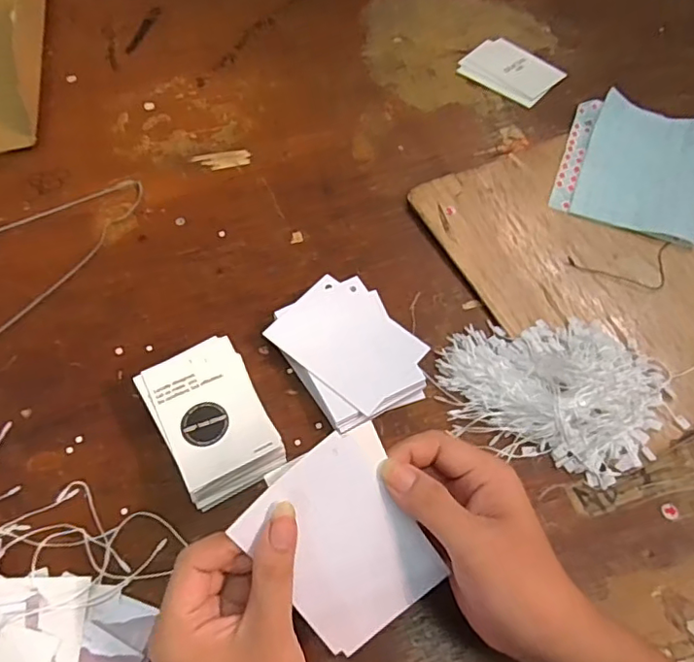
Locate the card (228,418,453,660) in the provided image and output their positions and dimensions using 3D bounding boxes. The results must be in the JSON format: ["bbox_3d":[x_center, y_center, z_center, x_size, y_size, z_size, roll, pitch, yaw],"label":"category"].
[{"bbox_3d":[0.002,0.109,0.289,0.080,0.008,0.102,-35,103,-8],"label":"card"}]

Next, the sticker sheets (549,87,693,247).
[{"bbox_3d":[0.262,-0.153,0.508,0.123,0.011,0.155,20,62,12],"label":"sticker sheets"}]

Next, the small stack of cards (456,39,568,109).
[{"bbox_3d":[0.169,-0.271,0.579,0.093,0.005,0.071,40,68,20],"label":"small stack of cards"}]

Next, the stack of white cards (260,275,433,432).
[{"bbox_3d":[0.002,0.015,0.410,0.086,0.022,0.107,-30,64,-15],"label":"stack of white cards"}]

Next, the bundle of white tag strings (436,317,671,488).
[{"bbox_3d":[0.144,0.034,0.392,0.151,0.026,0.112,19,62,11],"label":"bundle of white tag strings"}]

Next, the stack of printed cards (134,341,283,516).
[{"bbox_3d":[-0.088,0.061,0.372,0.072,0.040,0.100,-26,63,-14],"label":"stack of printed cards"}]

